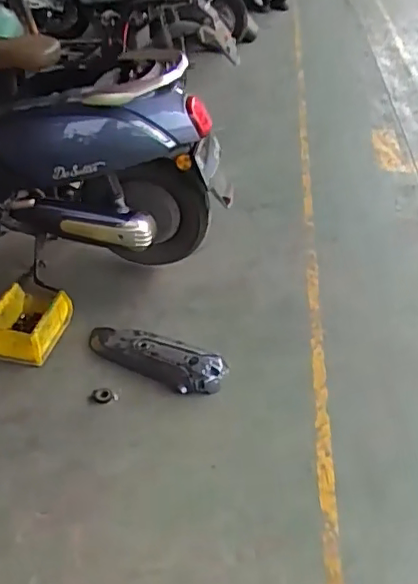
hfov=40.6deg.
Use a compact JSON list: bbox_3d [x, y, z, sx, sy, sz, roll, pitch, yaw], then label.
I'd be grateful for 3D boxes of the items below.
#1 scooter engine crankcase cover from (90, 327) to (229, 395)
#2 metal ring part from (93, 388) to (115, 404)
[{"bbox_3d":[-0.187,0.210,1.870,0.503,0.074,0.144,16,44,19],"label":"scooter engine crankcase cover"},{"bbox_3d":[-0.334,0.326,1.779,0.062,0.013,0.060,0,41,0],"label":"metal ring part"}]

